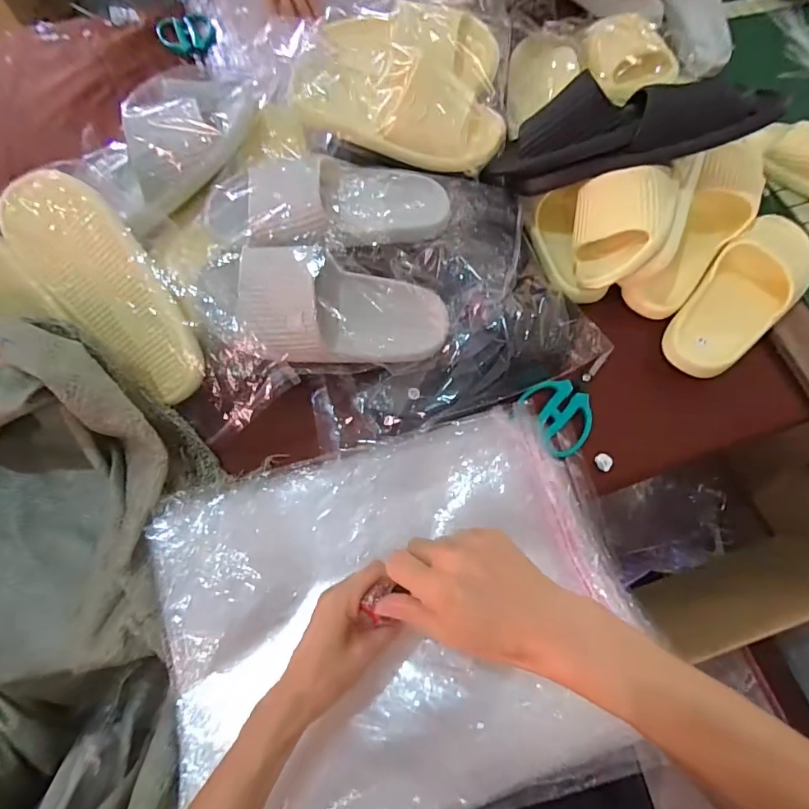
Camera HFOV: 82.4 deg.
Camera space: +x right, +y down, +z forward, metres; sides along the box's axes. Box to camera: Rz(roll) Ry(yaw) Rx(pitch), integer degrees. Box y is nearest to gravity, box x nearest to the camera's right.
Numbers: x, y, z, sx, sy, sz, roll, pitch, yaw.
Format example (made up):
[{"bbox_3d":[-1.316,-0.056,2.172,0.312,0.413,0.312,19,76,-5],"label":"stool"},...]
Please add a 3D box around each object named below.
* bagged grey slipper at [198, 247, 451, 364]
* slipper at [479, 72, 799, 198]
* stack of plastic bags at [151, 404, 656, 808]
[{"bbox_3d":[-0.079,-0.096,0.487,0.244,0.068,0.112,7,100,-16],"label":"bagged grey slipper"},{"bbox_3d":[0.243,-0.317,0.516,0.300,0.076,0.101,0,68,14],"label":"slipper"},{"bbox_3d":[0.004,0.180,0.418,0.420,0.080,0.306,-14,70,-6],"label":"stack of plastic bags"}]

